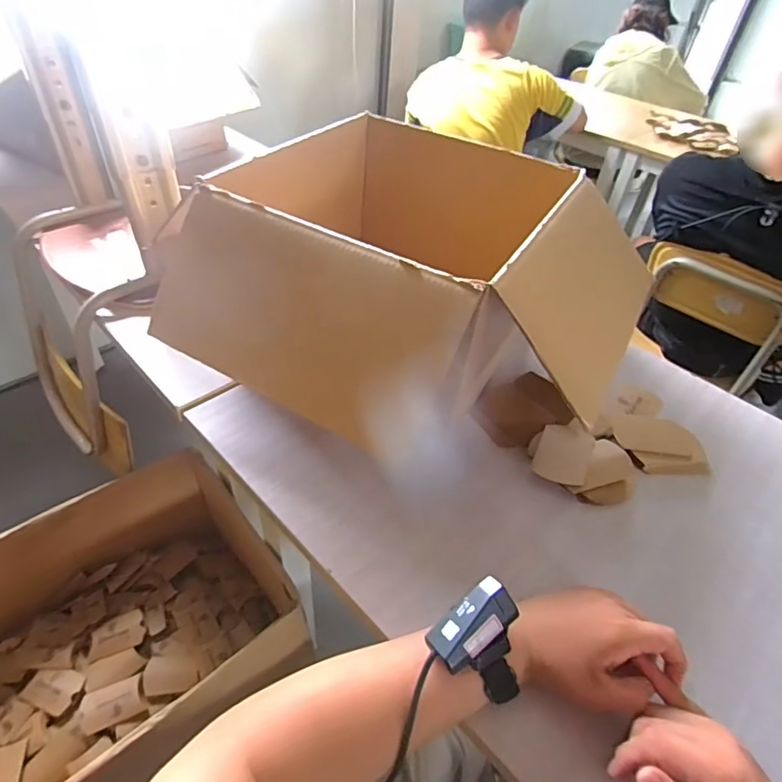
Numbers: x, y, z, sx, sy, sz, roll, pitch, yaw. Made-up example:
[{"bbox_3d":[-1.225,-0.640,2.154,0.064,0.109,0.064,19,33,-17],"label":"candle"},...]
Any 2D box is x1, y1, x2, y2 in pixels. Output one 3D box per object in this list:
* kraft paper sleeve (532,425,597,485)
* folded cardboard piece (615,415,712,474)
[{"bbox_3d":[0.208,0.073,0.594,0.059,0.007,0.087,21,46,15],"label":"kraft paper sleeve"},{"bbox_3d":[0.341,0.067,0.625,0.102,0.015,0.080,1,44,-5],"label":"folded cardboard piece"}]

